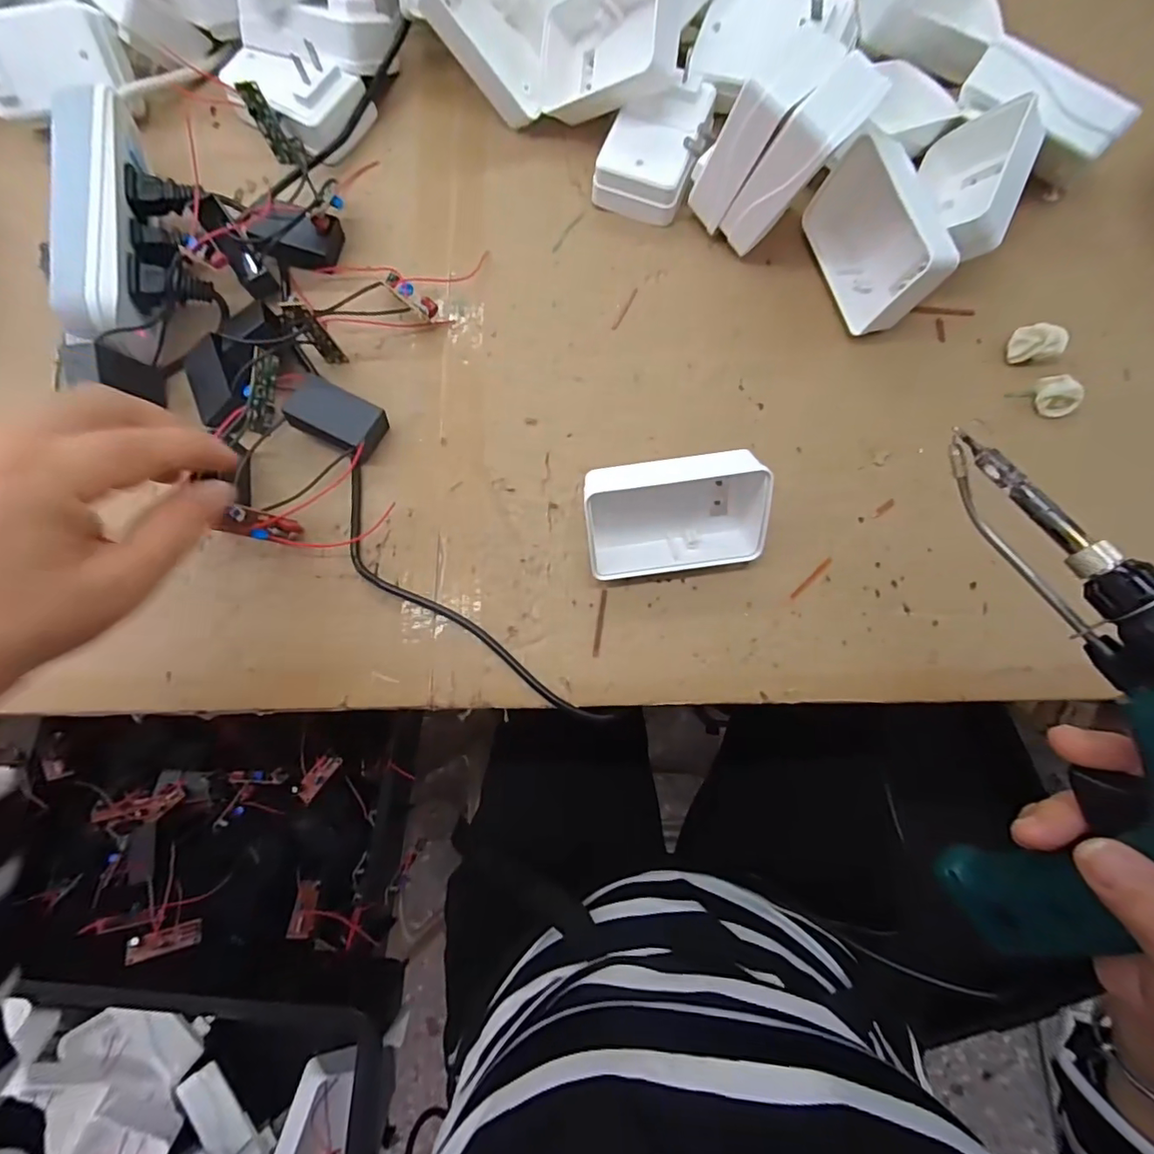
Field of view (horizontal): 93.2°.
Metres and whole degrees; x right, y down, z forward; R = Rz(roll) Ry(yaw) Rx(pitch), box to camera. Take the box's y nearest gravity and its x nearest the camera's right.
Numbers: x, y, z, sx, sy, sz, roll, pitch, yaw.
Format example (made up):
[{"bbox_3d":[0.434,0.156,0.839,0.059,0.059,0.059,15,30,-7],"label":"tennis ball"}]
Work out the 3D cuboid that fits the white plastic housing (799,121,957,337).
[{"bbox_3d":[0.167,-0.191,0.307,0.036,0.057,0.091,-22,81,-24],"label":"white plastic housing"}]

